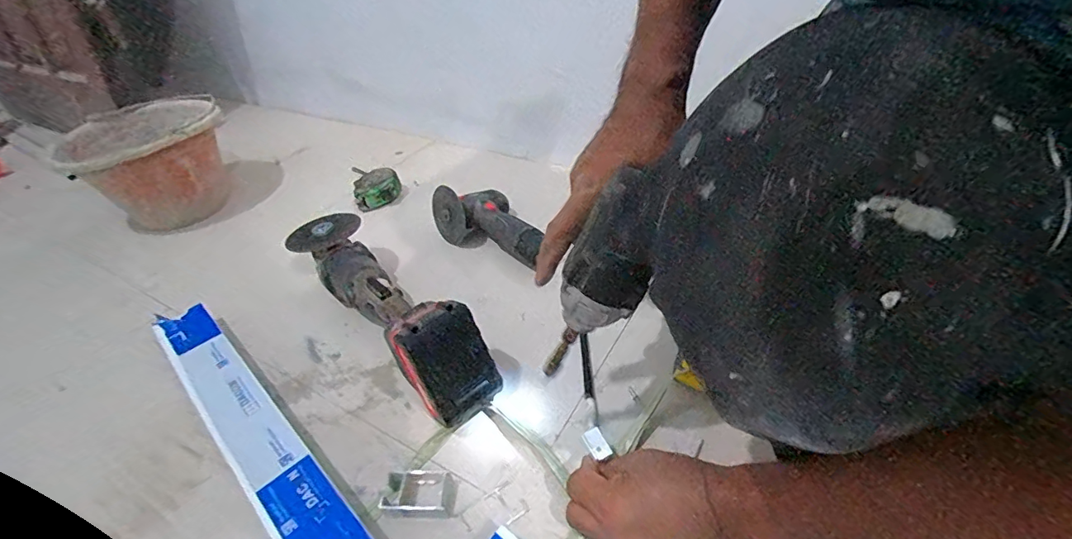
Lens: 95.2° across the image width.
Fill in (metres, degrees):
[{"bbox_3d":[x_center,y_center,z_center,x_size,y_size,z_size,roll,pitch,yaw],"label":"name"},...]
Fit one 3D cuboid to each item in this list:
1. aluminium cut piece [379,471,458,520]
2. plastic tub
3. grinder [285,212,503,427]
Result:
[{"bbox_3d":[-0.107,0.206,0.452,0.063,0.021,0.039,-3,38,3],"label":"aluminium cut piece"},{"bbox_3d":[-0.669,-0.176,0.900,0.268,0.178,0.257,21,46,30],"label":"plastic tub"},{"bbox_3d":[-0.186,0.028,0.591,0.086,0.084,0.361,-33,46,-30],"label":"grinder"}]

